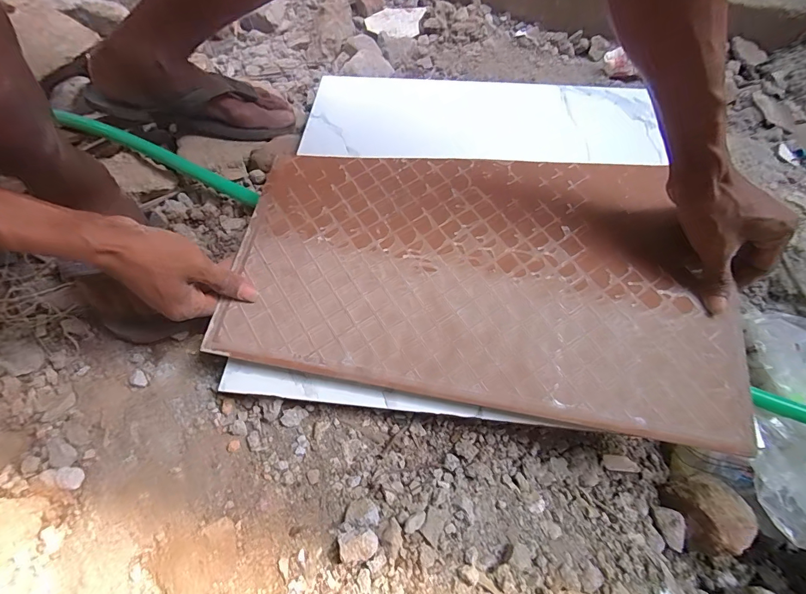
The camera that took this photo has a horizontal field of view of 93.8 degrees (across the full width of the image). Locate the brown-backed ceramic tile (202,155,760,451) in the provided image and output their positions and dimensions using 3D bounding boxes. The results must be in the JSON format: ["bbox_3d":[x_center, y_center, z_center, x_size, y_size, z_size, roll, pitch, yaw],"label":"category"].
[{"bbox_3d":[0.068,-0.029,0.382,0.467,0.014,0.268,7,69,6],"label":"brown-backed ceramic tile"}]

